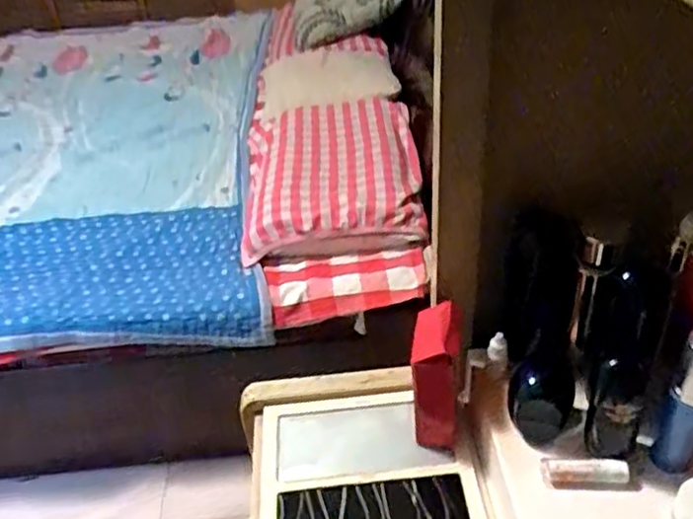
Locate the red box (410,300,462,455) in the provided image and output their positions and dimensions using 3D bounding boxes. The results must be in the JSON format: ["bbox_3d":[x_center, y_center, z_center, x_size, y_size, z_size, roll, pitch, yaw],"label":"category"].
[{"bbox_3d":[0.088,0.123,0.652,0.044,0.146,0.085,3,39,10],"label":"red box"}]

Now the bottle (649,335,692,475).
[{"bbox_3d":[0.275,0.115,0.525,0.030,0.145,0.026,27,48,34],"label":"bottle"}]

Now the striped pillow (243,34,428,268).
[{"bbox_3d":[-0.050,-0.330,1.622,0.393,0.176,0.819,-4,38,1],"label":"striped pillow"}]

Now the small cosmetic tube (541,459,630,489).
[{"bbox_3d":[0.202,0.179,0.556,0.069,0.013,0.020,-4,38,2],"label":"small cosmetic tube"}]

